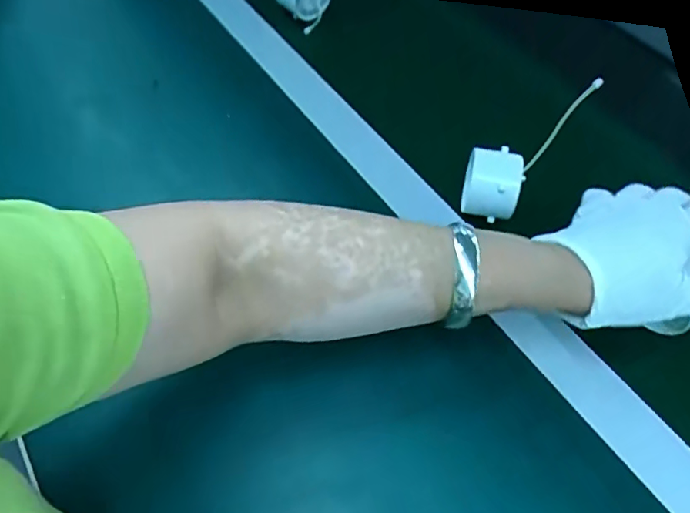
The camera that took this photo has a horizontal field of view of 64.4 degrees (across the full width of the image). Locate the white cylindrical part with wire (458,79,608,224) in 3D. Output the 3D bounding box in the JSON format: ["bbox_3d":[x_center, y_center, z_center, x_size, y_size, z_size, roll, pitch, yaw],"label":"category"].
[{"bbox_3d":[0.131,-0.080,0.410,0.044,0.083,0.093,36,64,20],"label":"white cylindrical part with wire"}]

